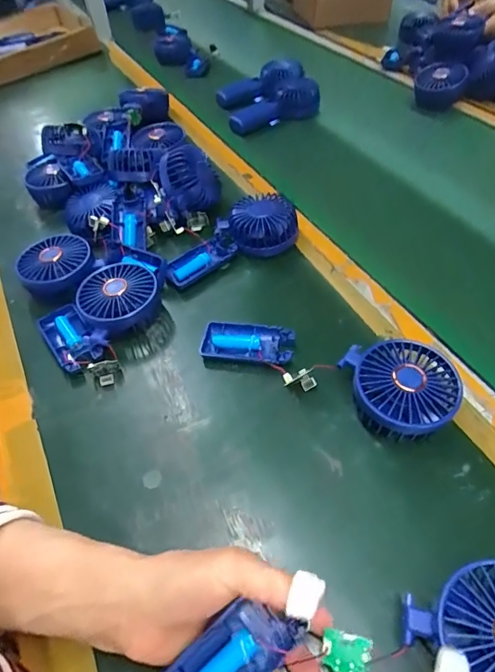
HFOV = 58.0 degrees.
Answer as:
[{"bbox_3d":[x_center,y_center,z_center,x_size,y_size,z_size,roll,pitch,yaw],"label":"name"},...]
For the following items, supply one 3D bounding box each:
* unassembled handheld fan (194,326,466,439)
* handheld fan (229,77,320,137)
[{"bbox_3d":[0.070,0.020,0.422,0.237,0.045,0.086,24,56,24],"label":"unassembled handheld fan"},{"bbox_3d":[0.058,-0.404,0.793,0.185,0.064,0.055,-29,54,-20],"label":"handheld fan"}]

